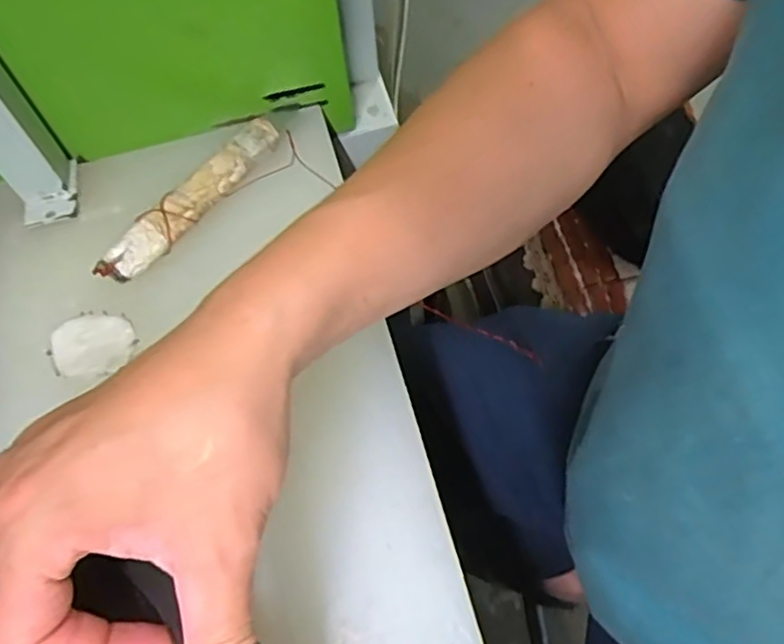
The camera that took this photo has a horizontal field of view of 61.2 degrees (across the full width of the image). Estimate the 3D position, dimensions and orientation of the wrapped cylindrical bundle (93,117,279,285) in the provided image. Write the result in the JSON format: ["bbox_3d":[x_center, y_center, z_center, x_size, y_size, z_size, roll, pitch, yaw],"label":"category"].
[{"bbox_3d":[-0.126,-0.078,0.422,0.028,0.017,0.142,34,68,18],"label":"wrapped cylindrical bundle"}]

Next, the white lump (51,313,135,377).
[{"bbox_3d":[-0.173,0.012,0.382,0.047,0.004,0.039,-5,62,-1],"label":"white lump"}]

